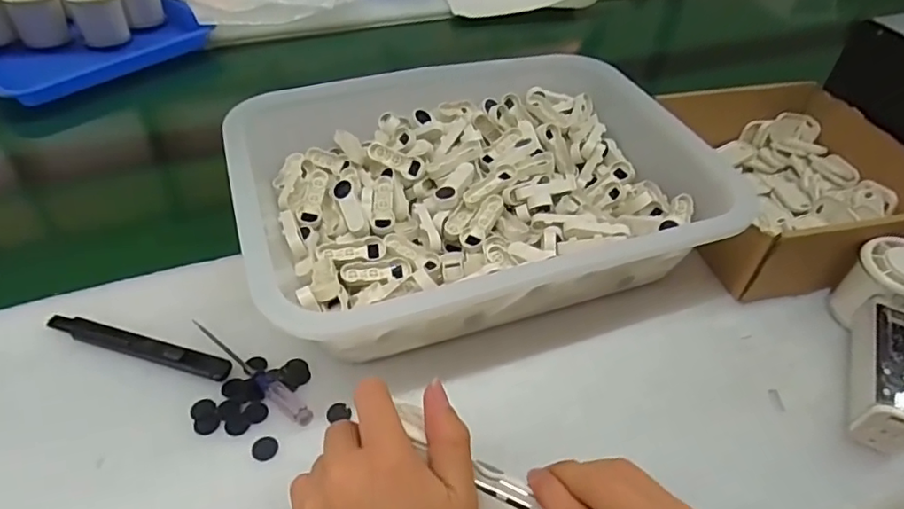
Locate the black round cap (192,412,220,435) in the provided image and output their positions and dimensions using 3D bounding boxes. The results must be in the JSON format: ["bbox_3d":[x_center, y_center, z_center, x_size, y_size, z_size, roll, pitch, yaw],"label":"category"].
[{"bbox_3d":[-0.151,0.104,0.357,0.015,0.004,0.014,2,47,-2],"label":"black round cap"}]

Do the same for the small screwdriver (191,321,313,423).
[{"bbox_3d":[-0.133,0.075,0.380,0.115,0.011,0.012,31,50,25],"label":"small screwdriver"}]

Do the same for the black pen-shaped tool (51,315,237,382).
[{"bbox_3d":[-0.212,0.061,0.390,0.134,0.007,0.015,14,45,10],"label":"black pen-shaped tool"}]

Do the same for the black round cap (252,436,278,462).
[{"bbox_3d":[-0.113,0.116,0.348,0.015,0.004,0.016,2,44,-2],"label":"black round cap"}]

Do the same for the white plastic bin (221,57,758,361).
[{"bbox_3d":[0.009,-0.067,0.476,0.345,0.079,0.273,-12,46,-16],"label":"white plastic bin"}]

